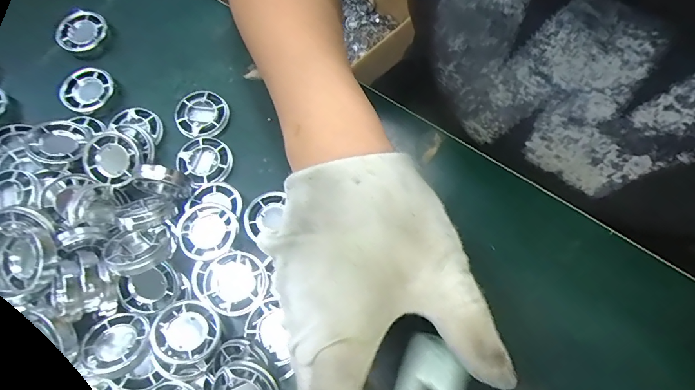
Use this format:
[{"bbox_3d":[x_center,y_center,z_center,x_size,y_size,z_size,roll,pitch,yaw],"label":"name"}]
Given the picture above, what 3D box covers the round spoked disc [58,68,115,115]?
[{"bbox_3d":[-0.200,-0.081,0.325,0.031,0.010,0.039,42,77,14],"label":"round spoked disc"}]

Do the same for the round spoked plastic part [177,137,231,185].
[{"bbox_3d":[-0.103,-0.025,0.309,0.038,0.008,0.035,-1,71,2],"label":"round spoked plastic part"}]

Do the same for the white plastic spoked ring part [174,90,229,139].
[{"bbox_3d":[-0.110,-0.061,0.324,0.038,0.011,0.040,-1,71,2],"label":"white plastic spoked ring part"}]

